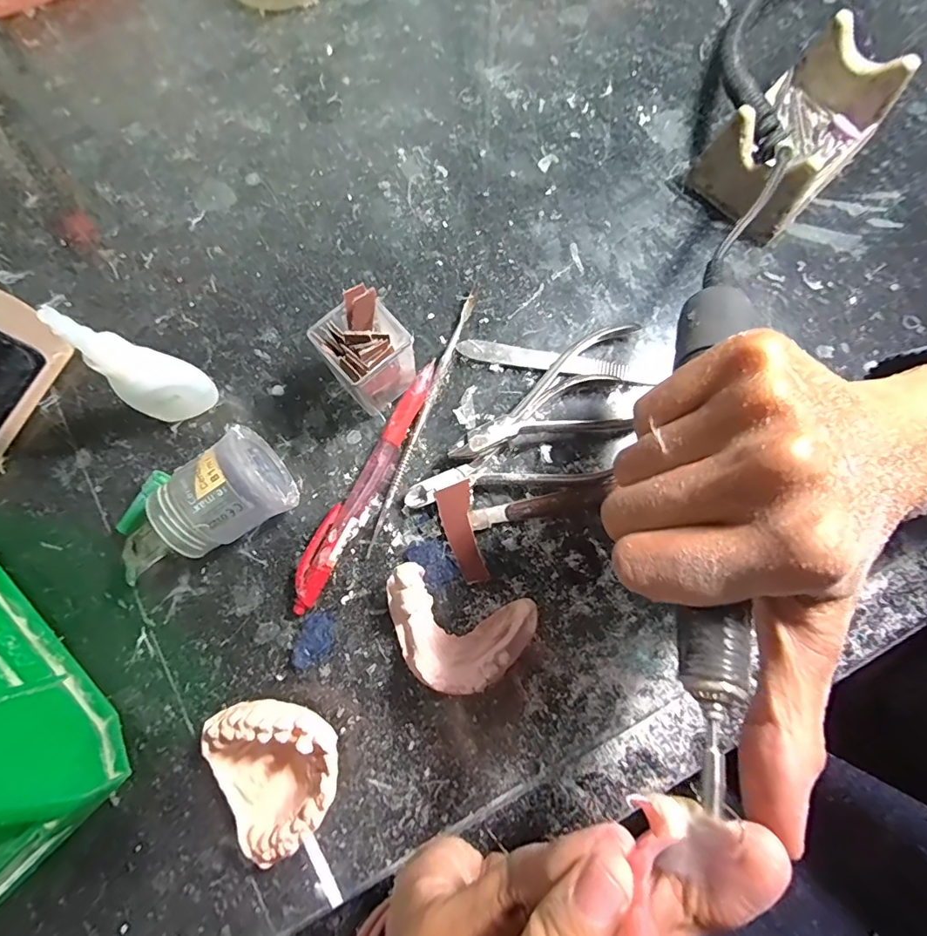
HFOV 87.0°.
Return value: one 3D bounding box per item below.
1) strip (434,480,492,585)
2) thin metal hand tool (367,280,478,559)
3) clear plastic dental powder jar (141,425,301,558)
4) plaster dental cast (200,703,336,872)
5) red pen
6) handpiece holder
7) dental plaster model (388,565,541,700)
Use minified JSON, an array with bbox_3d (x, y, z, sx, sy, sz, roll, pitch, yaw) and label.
[{"bbox_3d":[0.000,0.032,0.239,0.017,0.010,0.047,-15,79,-3],"label":"strip"},{"bbox_3d":[-0.020,-0.030,0.254,0.005,0.006,0.150,20,80,4],"label":"thin metal hand tool"},{"bbox_3d":[-0.110,0.014,0.227,0.052,0.044,0.042,-33,80,-6],"label":"clear plastic dental powder jar"},{"bbox_3d":[-0.081,0.130,0.212,0.056,0.028,0.061,-29,80,-5],"label":"plaster dental cast"},{"bbox_3d":[-0.049,0.007,0.244,0.017,0.011,0.133,27,80,5],"label":"red pen"},{"bbox_3d":[0.179,-0.180,0.263,0.058,0.044,0.091,43,82,8],"label":"handpiece holder"},{"bbox_3d":[-0.004,0.074,0.223,0.067,0.026,0.044,17,79,4],"label":"dental plaster model"}]

